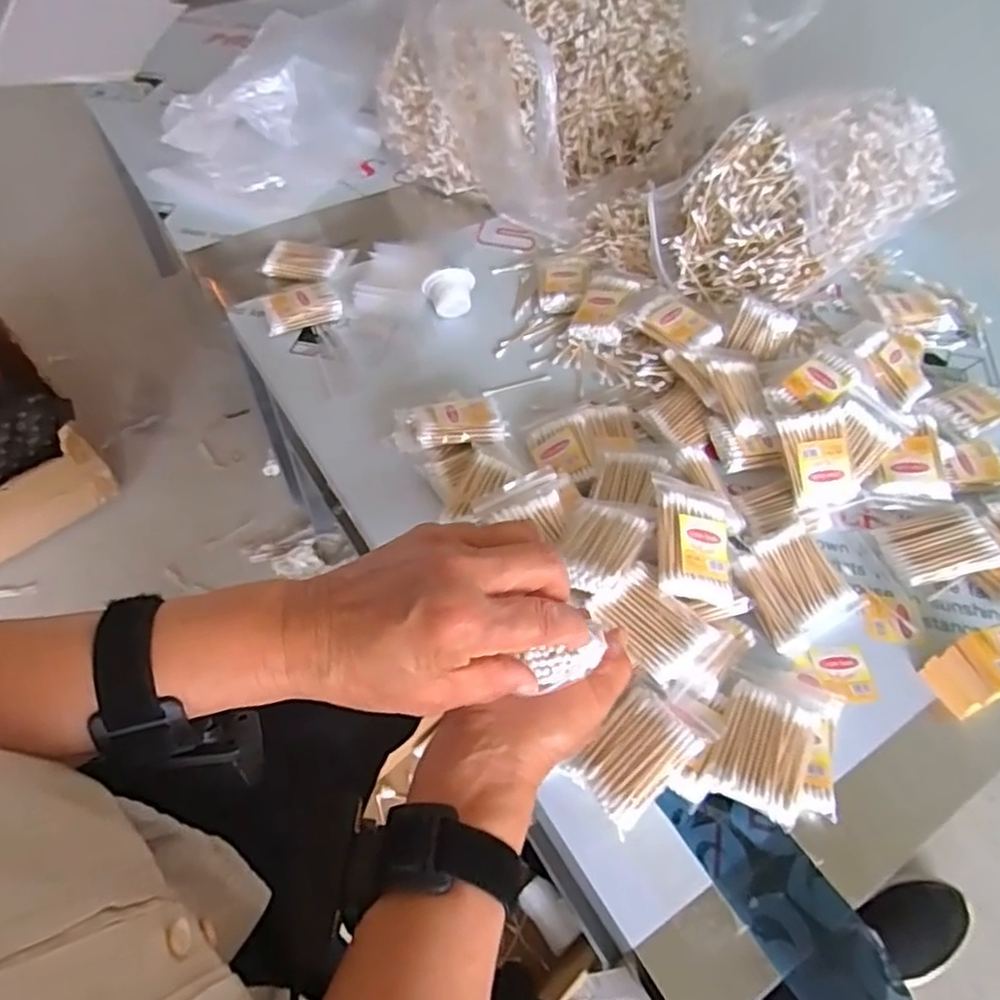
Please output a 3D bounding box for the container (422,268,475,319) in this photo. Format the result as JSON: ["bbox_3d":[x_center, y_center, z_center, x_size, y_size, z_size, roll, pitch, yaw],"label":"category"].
[{"bbox_3d":[-0.052,-0.215,0.711,0.052,0.048,0.028,-4,54,-5],"label":"container"}]

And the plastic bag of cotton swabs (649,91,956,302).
[{"bbox_3d":[0.338,-0.290,0.697,0.339,0.151,0.157,-18,57,-14],"label":"plastic bag of cotton swabs"}]

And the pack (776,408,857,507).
[{"bbox_3d":[0.263,-0.033,0.566,0.053,0.011,0.077,-11,87,0],"label":"pack"}]

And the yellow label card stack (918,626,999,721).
[{"bbox_3d":[0.343,0.119,0.489,0.062,0.041,0.043,-16,56,-13],"label":"yellow label card stack"}]

